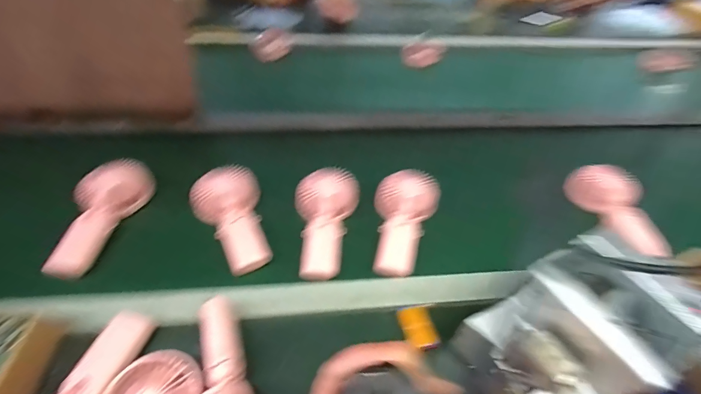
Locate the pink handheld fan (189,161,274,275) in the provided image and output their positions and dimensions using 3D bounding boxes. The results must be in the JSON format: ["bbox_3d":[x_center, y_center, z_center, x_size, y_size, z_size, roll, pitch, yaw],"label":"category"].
[{"bbox_3d":[-0.176,0.030,0.514,0.096,0.044,0.179,-21,67,-21],"label":"pink handheld fan"}]

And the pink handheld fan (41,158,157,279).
[{"bbox_3d":[-0.385,0.030,0.520,0.083,0.051,0.192,12,62,8],"label":"pink handheld fan"}]

